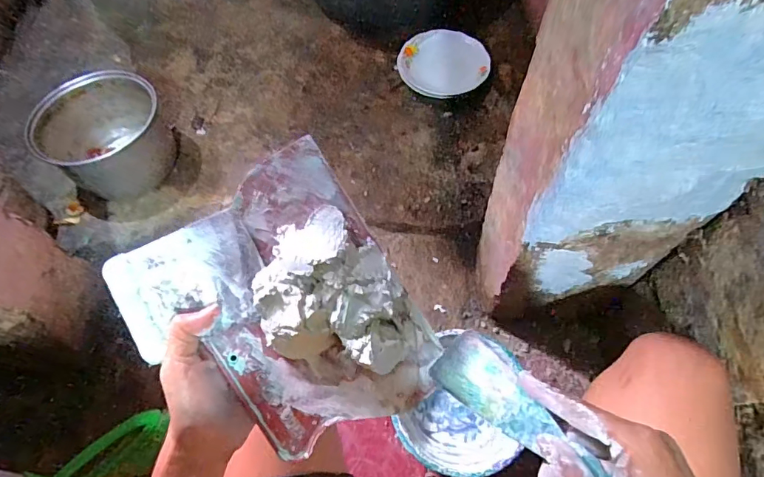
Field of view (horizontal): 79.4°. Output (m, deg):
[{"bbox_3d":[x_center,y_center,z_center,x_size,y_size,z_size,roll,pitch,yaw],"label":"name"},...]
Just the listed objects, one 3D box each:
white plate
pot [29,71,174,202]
[{"bbox_3d":[0.148,-0.417,1.089,0.201,0.023,0.180,20,74,3],"label":"white plate"},{"bbox_3d":[-0.571,-0.215,0.958,0.215,0.166,0.232,-1,63,2],"label":"pot"}]

